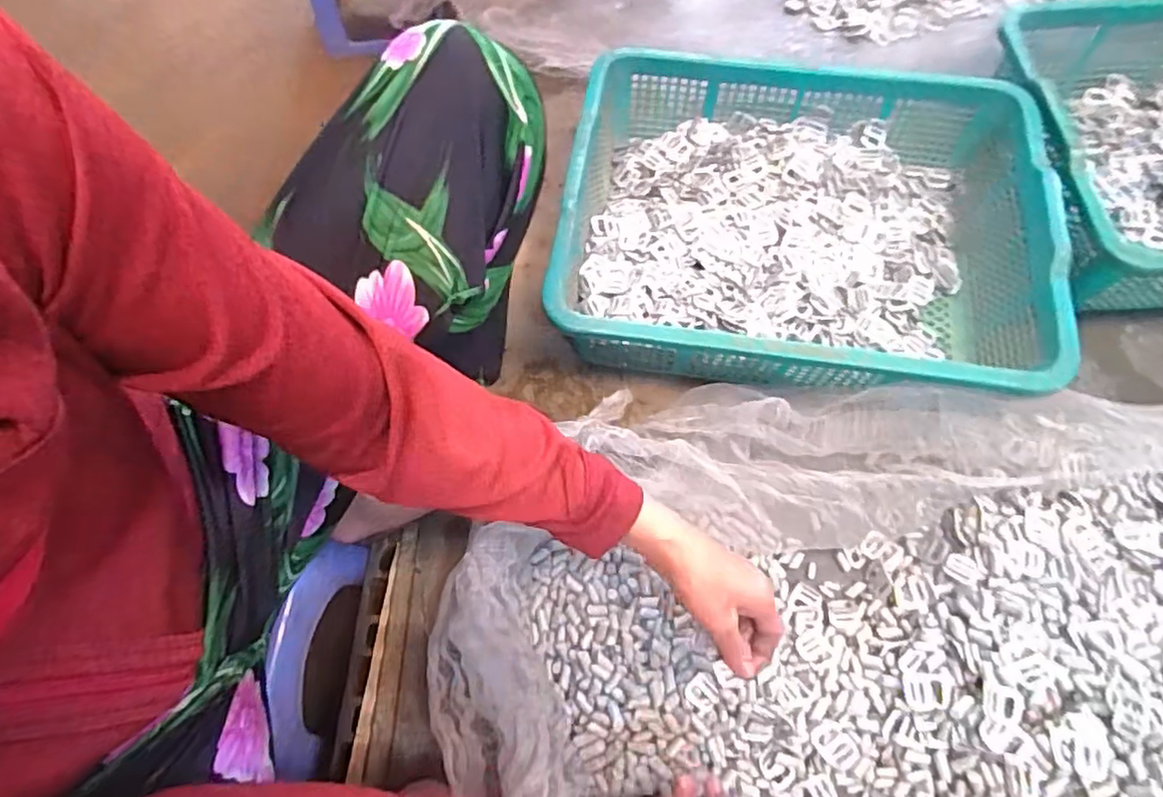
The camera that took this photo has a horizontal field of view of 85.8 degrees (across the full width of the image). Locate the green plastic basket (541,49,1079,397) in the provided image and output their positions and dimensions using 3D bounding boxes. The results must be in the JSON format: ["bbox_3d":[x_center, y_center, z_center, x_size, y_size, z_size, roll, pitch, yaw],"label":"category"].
[{"bbox_3d":[0.230,-0.182,0.674,0.479,0.130,0.377,7,66,7],"label":"green plastic basket"}]

